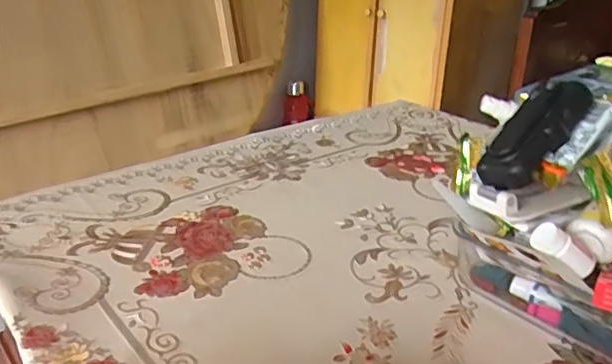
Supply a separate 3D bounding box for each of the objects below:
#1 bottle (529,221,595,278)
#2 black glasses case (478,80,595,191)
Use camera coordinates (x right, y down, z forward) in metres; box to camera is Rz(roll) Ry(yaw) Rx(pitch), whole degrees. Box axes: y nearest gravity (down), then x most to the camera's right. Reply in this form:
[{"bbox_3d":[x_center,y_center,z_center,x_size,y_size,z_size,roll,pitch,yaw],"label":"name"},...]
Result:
[{"bbox_3d":[0.199,0.052,0.439,0.051,0.023,0.023,35,28,-3],"label":"bottle"},{"bbox_3d":[0.183,-0.040,0.460,0.106,0.025,0.044,-47,37,-3],"label":"black glasses case"}]

